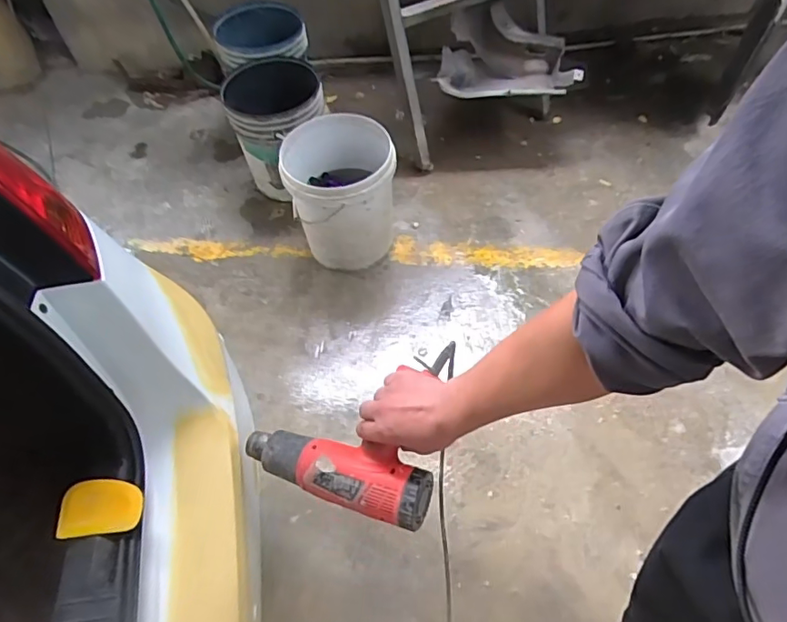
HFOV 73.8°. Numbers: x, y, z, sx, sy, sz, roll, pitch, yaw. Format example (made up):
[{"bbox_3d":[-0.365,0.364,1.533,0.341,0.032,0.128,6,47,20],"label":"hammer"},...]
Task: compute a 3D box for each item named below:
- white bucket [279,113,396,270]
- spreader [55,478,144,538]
[{"bbox_3d":[-0.150,-0.347,1.571,0.298,0.334,0.325,-2,56,3],"label":"white bucket"},{"bbox_3d":[-0.346,0.230,0.621,0.089,0.018,0.062,-8,55,-1],"label":"spreader"}]

